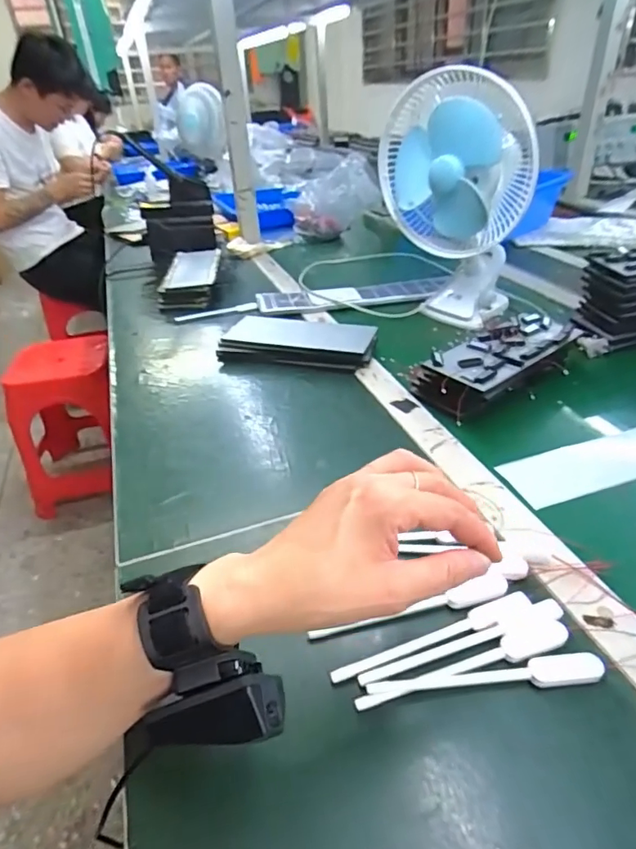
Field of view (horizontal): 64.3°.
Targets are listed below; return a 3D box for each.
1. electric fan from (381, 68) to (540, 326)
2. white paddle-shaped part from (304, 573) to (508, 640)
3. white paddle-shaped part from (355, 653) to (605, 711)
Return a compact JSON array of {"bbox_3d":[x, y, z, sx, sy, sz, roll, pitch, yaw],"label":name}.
[{"bbox_3d":[0.188,-0.309,0.722,0.192,0.308,0.149,4,35,12],"label":"electric fan"},{"bbox_3d":[0.067,0.132,0.354,0.146,0.012,0.019,-12,35,-11],"label":"white paddle-shaped part"},{"bbox_3d":[0.093,0.151,0.321,0.145,0.005,0.017,-12,35,-10],"label":"white paddle-shaped part"}]

